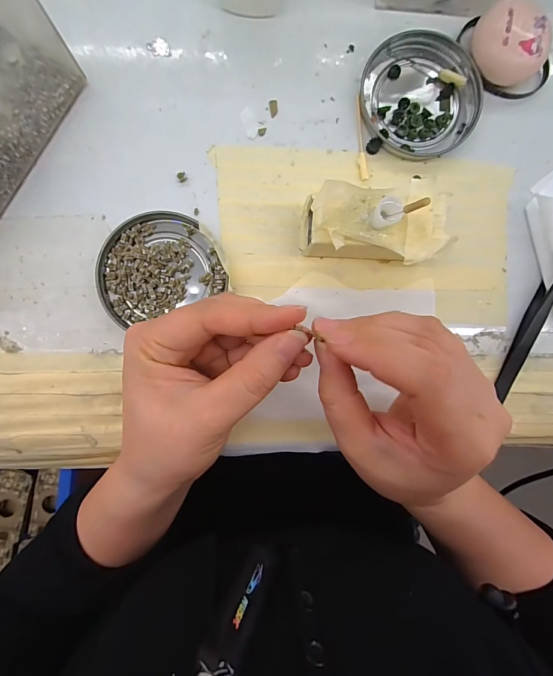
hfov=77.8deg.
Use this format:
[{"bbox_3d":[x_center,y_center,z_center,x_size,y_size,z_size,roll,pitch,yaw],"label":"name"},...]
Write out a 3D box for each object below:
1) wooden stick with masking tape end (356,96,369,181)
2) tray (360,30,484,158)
[{"bbox_3d":[0.055,-0.132,0.227,0.006,0.004,0.055,-8,91,-3],"label":"wooden stick with masking tape end"},{"bbox_3d":[0.094,-0.160,0.226,0.077,0.010,0.072,0,91,-3],"label":"tray"}]

